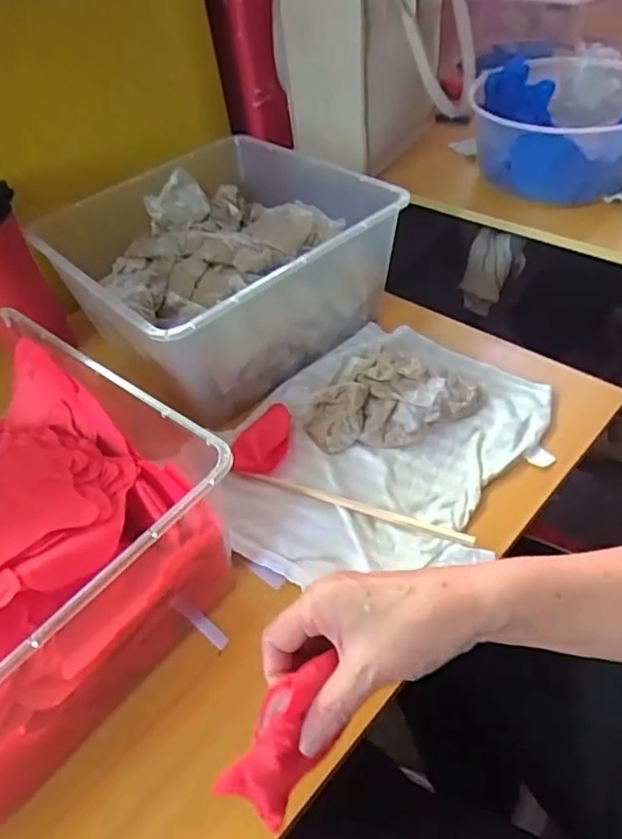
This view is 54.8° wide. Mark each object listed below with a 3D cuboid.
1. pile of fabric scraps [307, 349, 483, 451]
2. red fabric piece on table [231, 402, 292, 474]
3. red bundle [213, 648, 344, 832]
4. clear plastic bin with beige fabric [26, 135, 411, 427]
[{"bbox_3d":[0.075,-0.022,0.564,0.160,0.046,0.093,-15,46,-8],"label":"pile of fabric scraps"},{"bbox_3d":[-0.041,0.016,0.553,0.042,0.017,0.087,12,49,18],"label":"red fabric piece on table"},{"bbox_3d":[-0.016,0.169,0.326,0.034,0.022,0.091,20,81,24],"label":"red bundle"},{"bbox_3d":[-0.103,-0.172,0.655,0.293,0.129,0.307,-35,52,-25],"label":"clear plastic bin with beige fabric"}]

